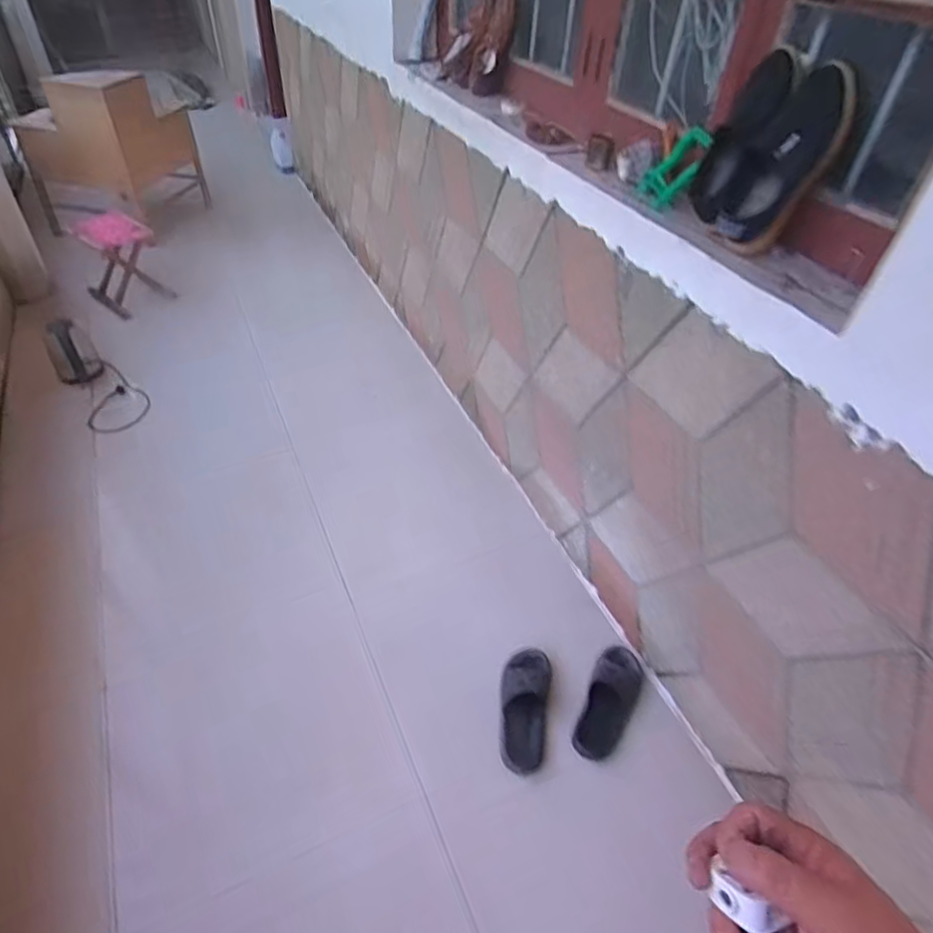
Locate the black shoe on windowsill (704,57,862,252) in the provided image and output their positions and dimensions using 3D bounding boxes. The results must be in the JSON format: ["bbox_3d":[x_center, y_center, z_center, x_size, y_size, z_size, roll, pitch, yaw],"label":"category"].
[{"bbox_3d":[0.497,-0.474,0.960,0.121,0.272,0.085,39,20,31],"label":"black shoe on windowsill"}]

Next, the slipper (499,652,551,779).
[{"bbox_3d":[0.129,0.524,1.352,0.112,0.082,0.281,9,45,6],"label":"slipper"}]

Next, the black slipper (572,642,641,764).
[{"bbox_3d":[0.326,0.517,1.363,0.106,0.068,0.270,23,48,19],"label":"black slipper"}]

